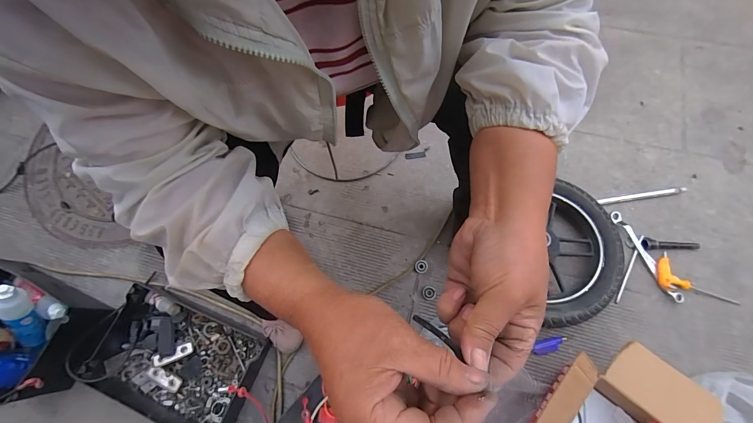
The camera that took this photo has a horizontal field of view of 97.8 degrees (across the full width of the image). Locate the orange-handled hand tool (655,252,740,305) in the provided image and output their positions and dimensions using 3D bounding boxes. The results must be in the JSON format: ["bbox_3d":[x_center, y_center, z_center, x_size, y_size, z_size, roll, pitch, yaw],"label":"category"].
[{"bbox_3d":[0.741,0.157,0.760,0.171,0.017,0.086,12,71,8],"label":"orange-handled hand tool"}]

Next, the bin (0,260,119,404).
[{"bbox_3d":[-0.752,0.237,0.675,0.336,0.192,0.192,21,71,9],"label":"bin"}]

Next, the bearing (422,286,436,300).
[{"bbox_3d":[0.123,0.192,0.773,0.030,0.006,0.032,-1,70,4],"label":"bearing"}]

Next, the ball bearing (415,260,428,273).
[{"bbox_3d":[0.109,0.132,0.791,0.030,0.013,0.031,-1,70,4],"label":"ball bearing"}]

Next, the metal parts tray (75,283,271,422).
[{"bbox_3d":[-0.425,0.329,0.711,0.348,0.089,0.230,20,72,10],"label":"metal parts tray"}]

